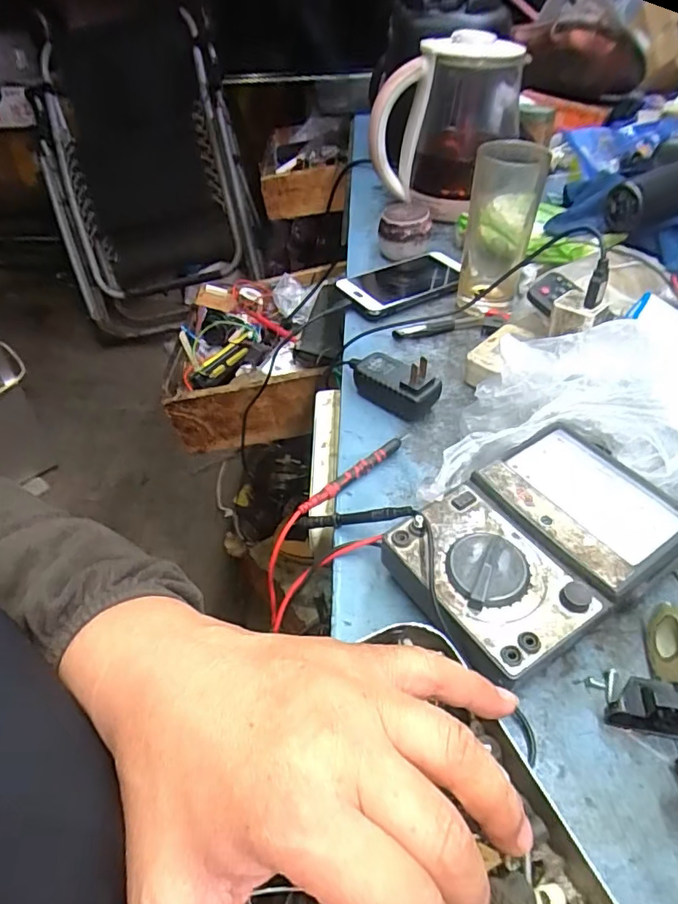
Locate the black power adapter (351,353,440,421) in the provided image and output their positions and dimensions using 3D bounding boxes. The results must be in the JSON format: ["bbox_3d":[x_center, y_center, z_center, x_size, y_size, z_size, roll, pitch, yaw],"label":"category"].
[{"bbox_3d":[0.044,-0.065,0.468,0.087,0.044,0.040,32,53,28],"label":"black power adapter"}]

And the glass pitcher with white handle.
[{"bbox_3d":[0.134,-0.416,0.693,0.184,0.183,0.115,8,46,7],"label":"glass pitcher with white handle"}]

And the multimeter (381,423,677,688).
[{"bbox_3d":[0.126,0.059,0.345,0.176,0.049,0.116,-24,50,-22],"label":"multimeter"}]

